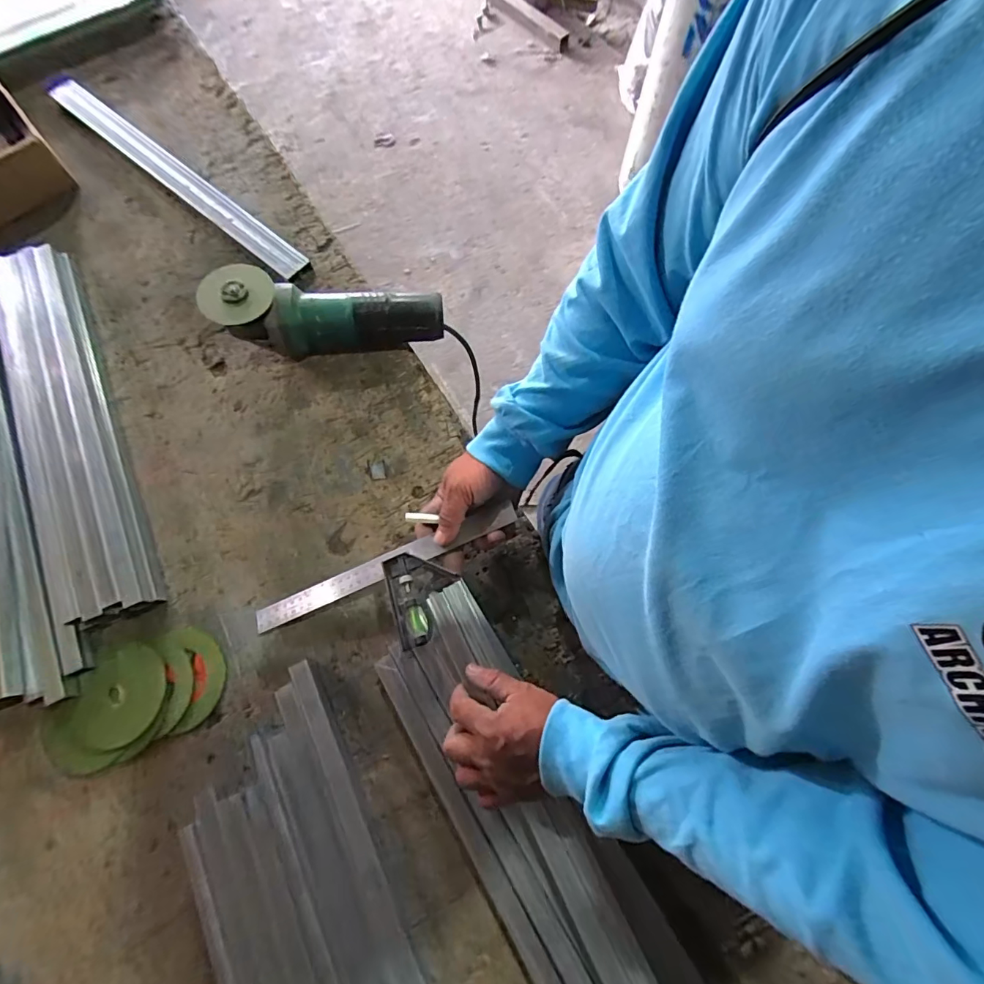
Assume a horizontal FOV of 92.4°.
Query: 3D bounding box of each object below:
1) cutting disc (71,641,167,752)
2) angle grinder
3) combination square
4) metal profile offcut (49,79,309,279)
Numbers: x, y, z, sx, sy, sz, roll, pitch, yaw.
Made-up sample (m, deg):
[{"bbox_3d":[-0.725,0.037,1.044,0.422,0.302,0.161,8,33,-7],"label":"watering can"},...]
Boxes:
[{"bbox_3d":[-0.392,0.214,0.496,0.095,0.004,0.092,0,70,-1],"label":"cutting disc"},{"bbox_3d":[-0.199,-0.219,0.588,0.272,0.096,0.079,-1,73,0],"label":"angle grinder"},{"bbox_3d":[-0.103,0.109,0.484,0.292,0.031,0.103,-21,73,6],"label":"combination square"},{"bbox_3d":[-0.469,-0.469,0.695,0.549,0.024,0.045,39,77,11],"label":"metal profile offcut"}]

